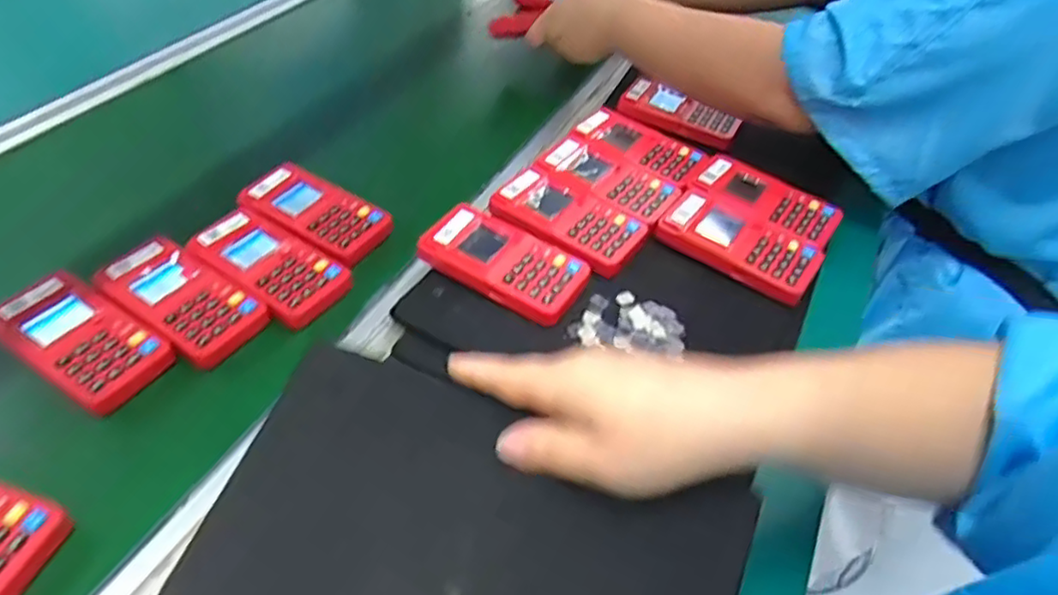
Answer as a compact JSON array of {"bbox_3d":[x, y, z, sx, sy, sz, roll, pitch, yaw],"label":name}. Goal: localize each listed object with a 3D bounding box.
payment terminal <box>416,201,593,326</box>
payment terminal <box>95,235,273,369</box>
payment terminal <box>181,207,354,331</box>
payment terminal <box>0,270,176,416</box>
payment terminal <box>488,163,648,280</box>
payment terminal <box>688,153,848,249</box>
[{"bbox_3d":[-0.018,-0.028,0.507,0.121,0.023,0.062,26,47,19],"label":"payment terminal"},{"bbox_3d":[-0.252,0.000,0.492,0.111,0.029,0.061,28,48,21],"label":"payment terminal"},{"bbox_3d":[-0.199,-0.025,0.525,0.119,0.027,0.059,26,47,20],"label":"payment terminal"},{"bbox_3d":[-0.305,0.029,0.462,0.113,0.027,0.062,25,47,18],"label":"payment terminal"},{"bbox_3d":[0.031,-0.067,0.542,0.126,0.017,0.070,27,47,20],"label":"payment terminal"},{"bbox_3d":[0.198,-0.082,0.562,0.120,0.019,0.053,35,50,26],"label":"payment terminal"}]

